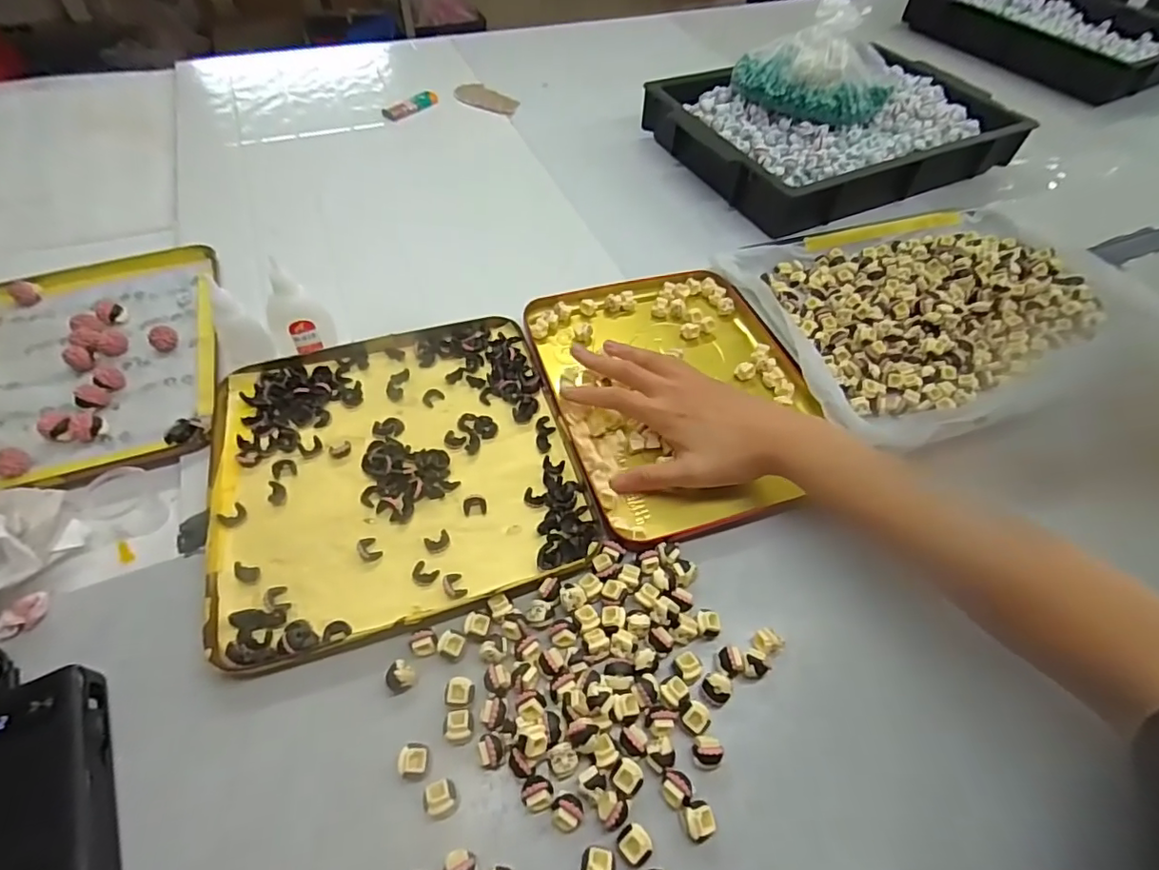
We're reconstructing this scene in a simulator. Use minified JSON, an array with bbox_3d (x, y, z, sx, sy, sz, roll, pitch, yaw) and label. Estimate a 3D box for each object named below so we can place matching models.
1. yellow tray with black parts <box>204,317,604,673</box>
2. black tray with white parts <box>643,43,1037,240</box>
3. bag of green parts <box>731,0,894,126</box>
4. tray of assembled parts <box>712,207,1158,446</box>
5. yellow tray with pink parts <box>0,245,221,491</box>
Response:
[{"bbox_3d":[-0.131,0.018,0.398,0.238,0.018,0.245,-14,55,-12],"label":"yellow tray with black parts"},{"bbox_3d":[0.314,-0.389,0.675,0.397,0.056,0.269,-22,57,-17],"label":"black tray with white parts"},{"bbox_3d":[0.271,-0.415,0.619,0.169,0.102,0.093,0,54,-2],"label":"bag of green parts"},{"bbox_3d":[0.337,-0.132,0.513,0.369,0.025,0.248,-19,56,-15],"label":"tray of assembled parts"},{"bbox_3d":[-0.405,-0.066,0.442,0.216,0.029,0.263,-13,55,-12],"label":"yellow tray with pink parts"}]

